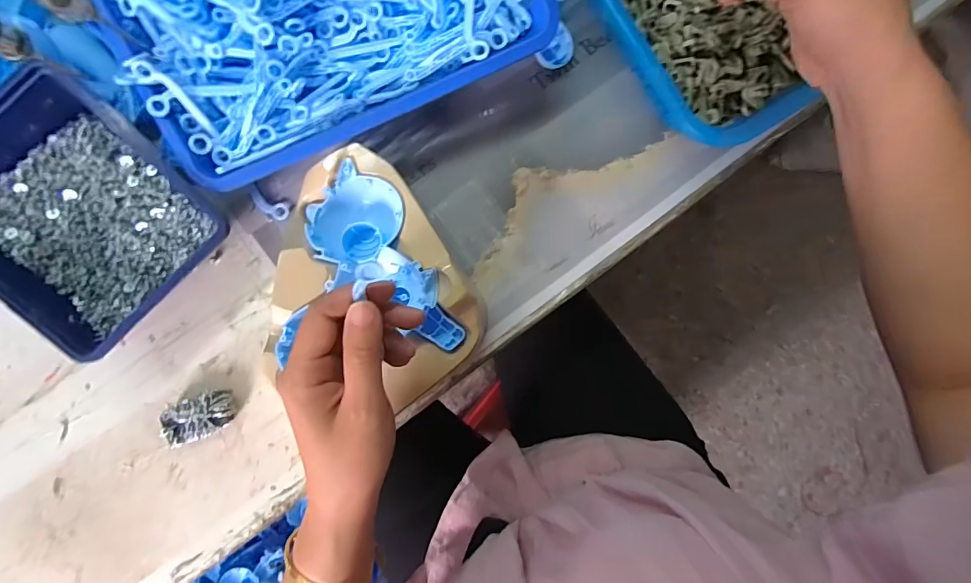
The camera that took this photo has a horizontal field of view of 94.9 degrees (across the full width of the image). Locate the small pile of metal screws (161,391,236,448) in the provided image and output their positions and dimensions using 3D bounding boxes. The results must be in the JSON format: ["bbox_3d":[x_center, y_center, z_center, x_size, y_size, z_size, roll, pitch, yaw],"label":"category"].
[{"bbox_3d":[-0.230,0.101,0.355,0.056,0.020,0.033,-18,88,-3],"label":"small pile of metal screws"}]

